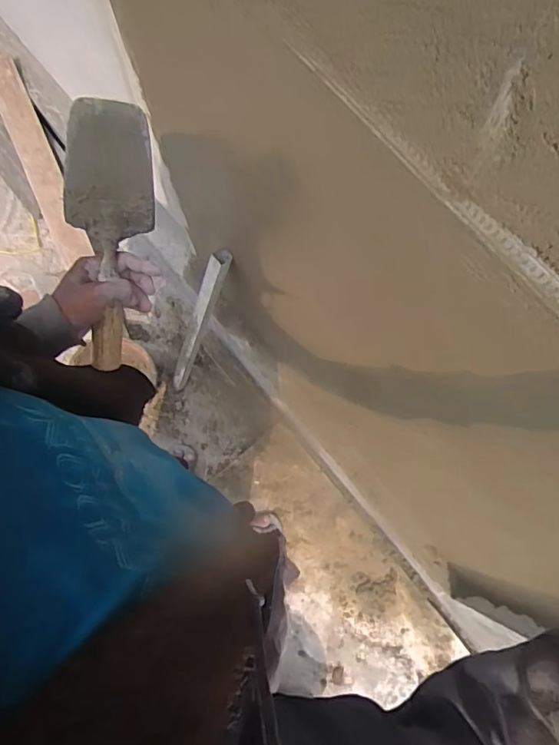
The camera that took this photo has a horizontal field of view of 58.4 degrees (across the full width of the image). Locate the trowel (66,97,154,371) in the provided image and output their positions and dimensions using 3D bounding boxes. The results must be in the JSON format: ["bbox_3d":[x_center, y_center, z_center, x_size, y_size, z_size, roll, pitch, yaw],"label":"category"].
[{"bbox_3d":[-0.188,-0.143,0.546,0.089,0.045,0.268,8,110,2],"label":"trowel"}]

